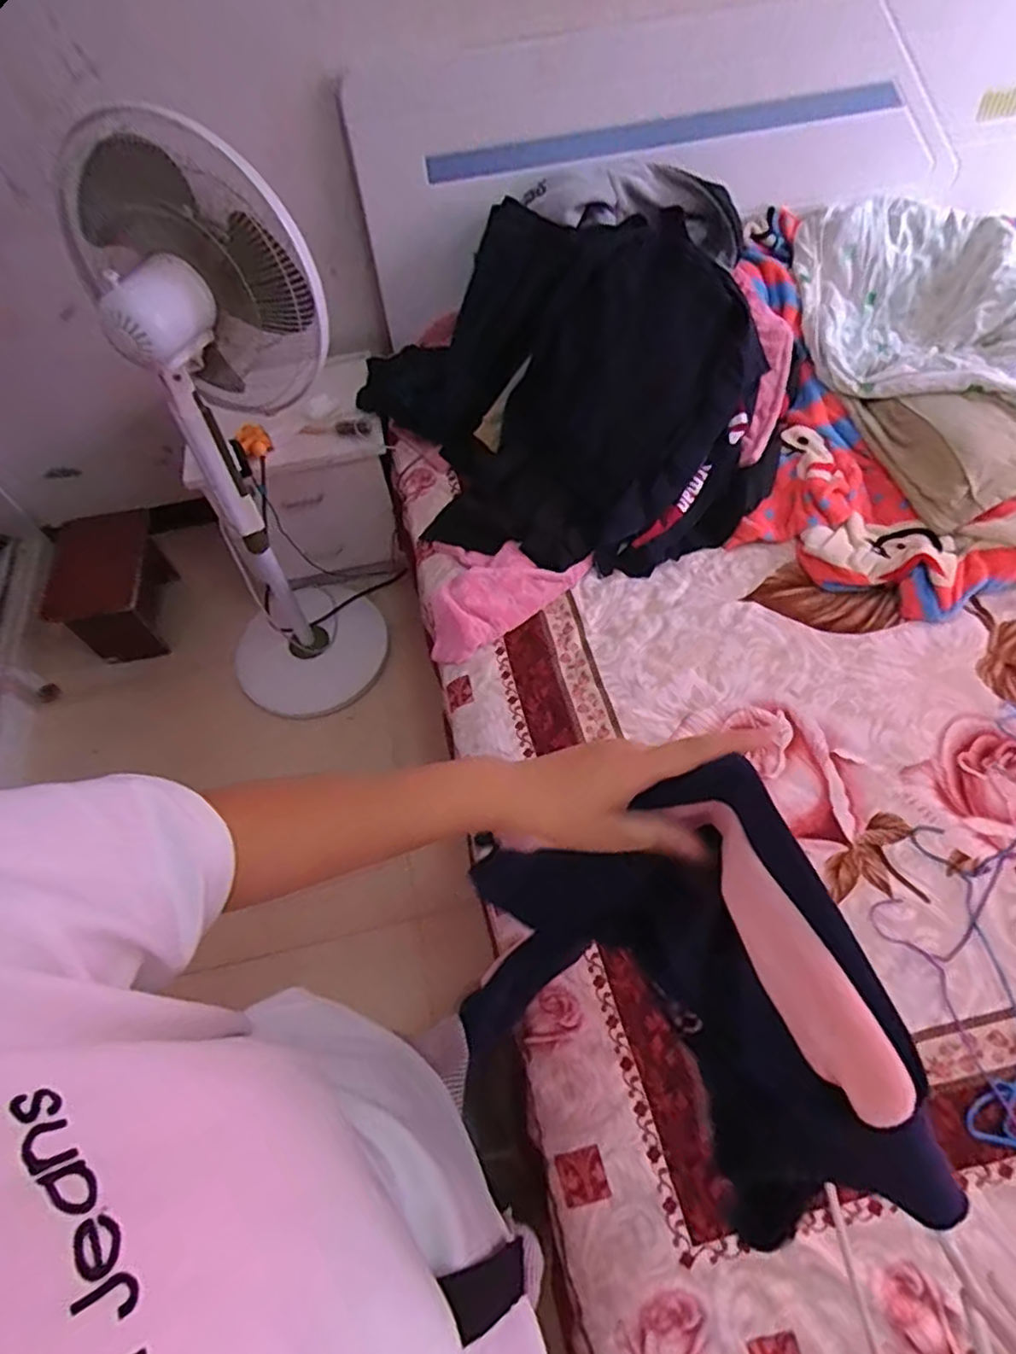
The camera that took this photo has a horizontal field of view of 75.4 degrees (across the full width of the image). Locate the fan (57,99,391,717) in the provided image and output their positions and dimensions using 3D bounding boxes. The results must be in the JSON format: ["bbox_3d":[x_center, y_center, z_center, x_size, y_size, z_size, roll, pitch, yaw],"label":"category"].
[{"bbox_3d":[-0.525,-0.356,1.358,0.402,1.224,0.401,-33,63,-15],"label":"fan"}]

